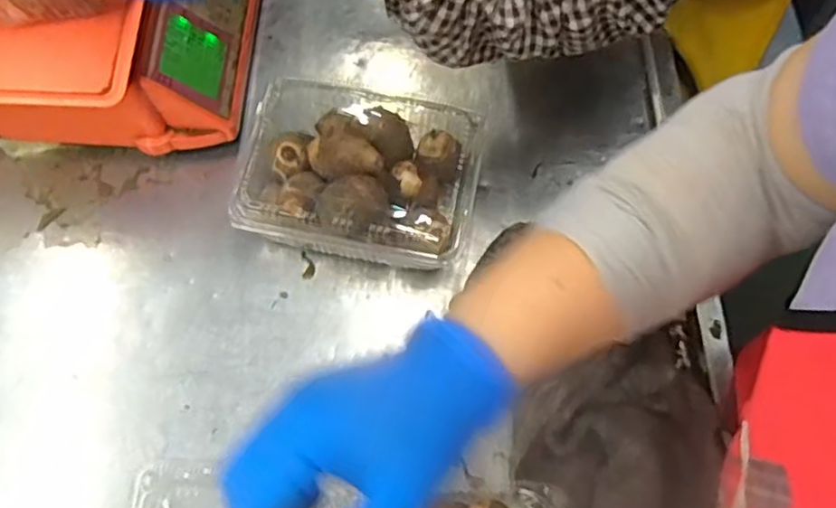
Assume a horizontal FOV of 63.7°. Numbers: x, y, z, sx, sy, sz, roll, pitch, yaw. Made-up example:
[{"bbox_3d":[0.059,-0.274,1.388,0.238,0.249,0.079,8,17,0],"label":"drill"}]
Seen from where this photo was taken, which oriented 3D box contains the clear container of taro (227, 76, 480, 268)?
[{"bbox_3d":[-0.045,-0.055,0.519,0.170,0.075,0.133,13,69,4],"label":"clear container of taro"}]

